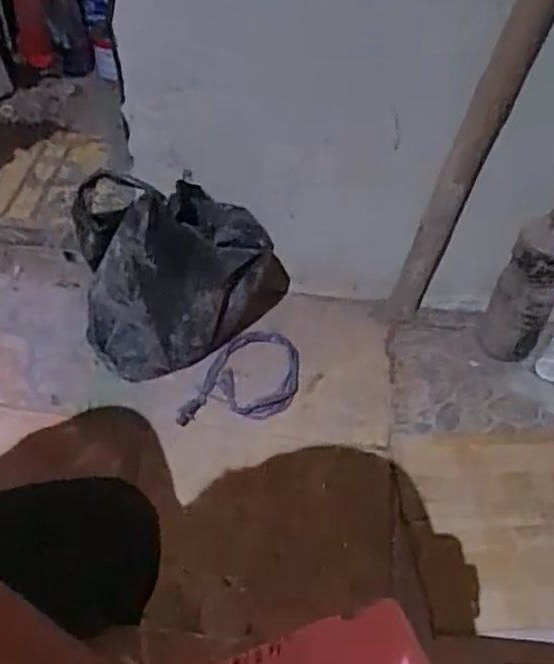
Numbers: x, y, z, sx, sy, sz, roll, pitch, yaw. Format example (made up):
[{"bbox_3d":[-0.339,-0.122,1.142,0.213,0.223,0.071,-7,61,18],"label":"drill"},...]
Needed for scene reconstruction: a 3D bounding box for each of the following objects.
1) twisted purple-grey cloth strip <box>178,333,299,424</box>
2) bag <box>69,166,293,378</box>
[{"bbox_3d":[-0.047,0.090,1.228,0.147,0.022,0.253,22,51,14],"label":"twisted purple-grey cloth strip"},{"bbox_3d":[-0.137,-0.100,1.171,0.350,0.361,0.144,-11,50,-14],"label":"bag"}]

